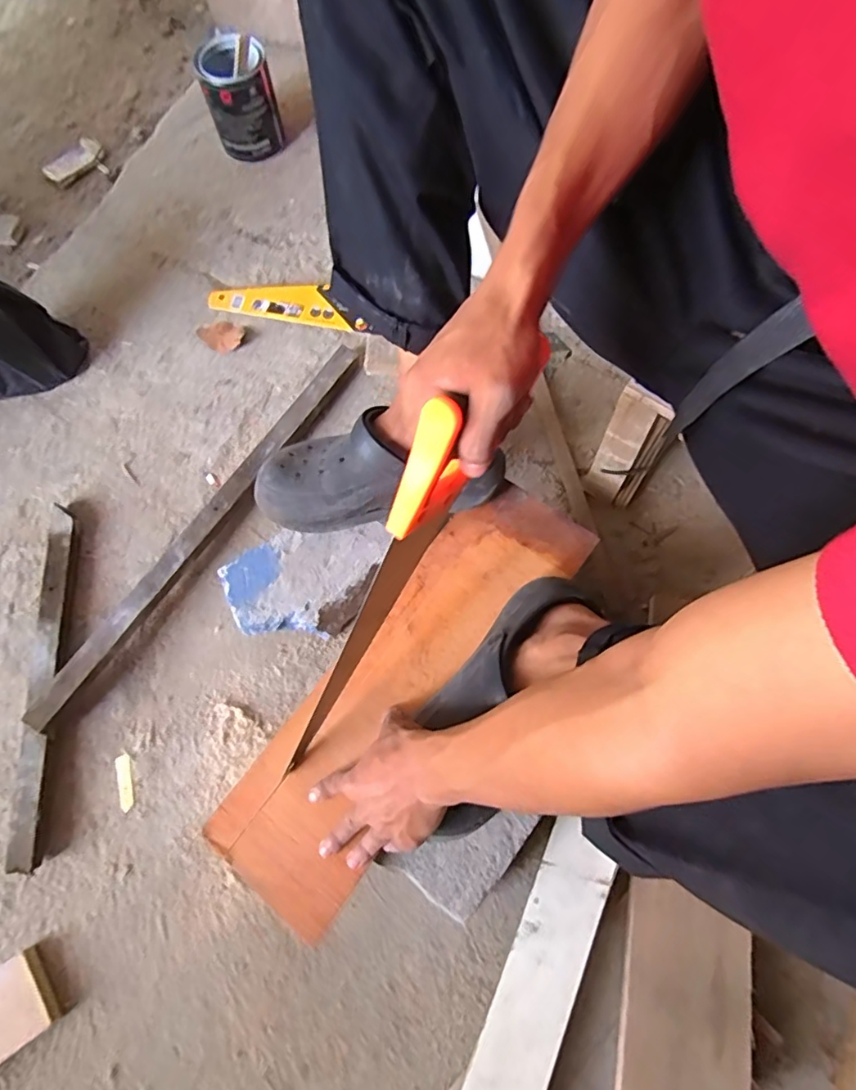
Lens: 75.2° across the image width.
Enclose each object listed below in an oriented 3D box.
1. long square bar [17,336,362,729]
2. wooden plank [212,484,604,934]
[{"bbox_3d":[-0.270,-0.035,0.699,0.029,0.044,0.584,31,74,11],"label":"long square bar"},{"bbox_3d":[-0.014,0.133,0.571,0.141,0.013,0.477,36,75,13],"label":"wooden plank"}]

